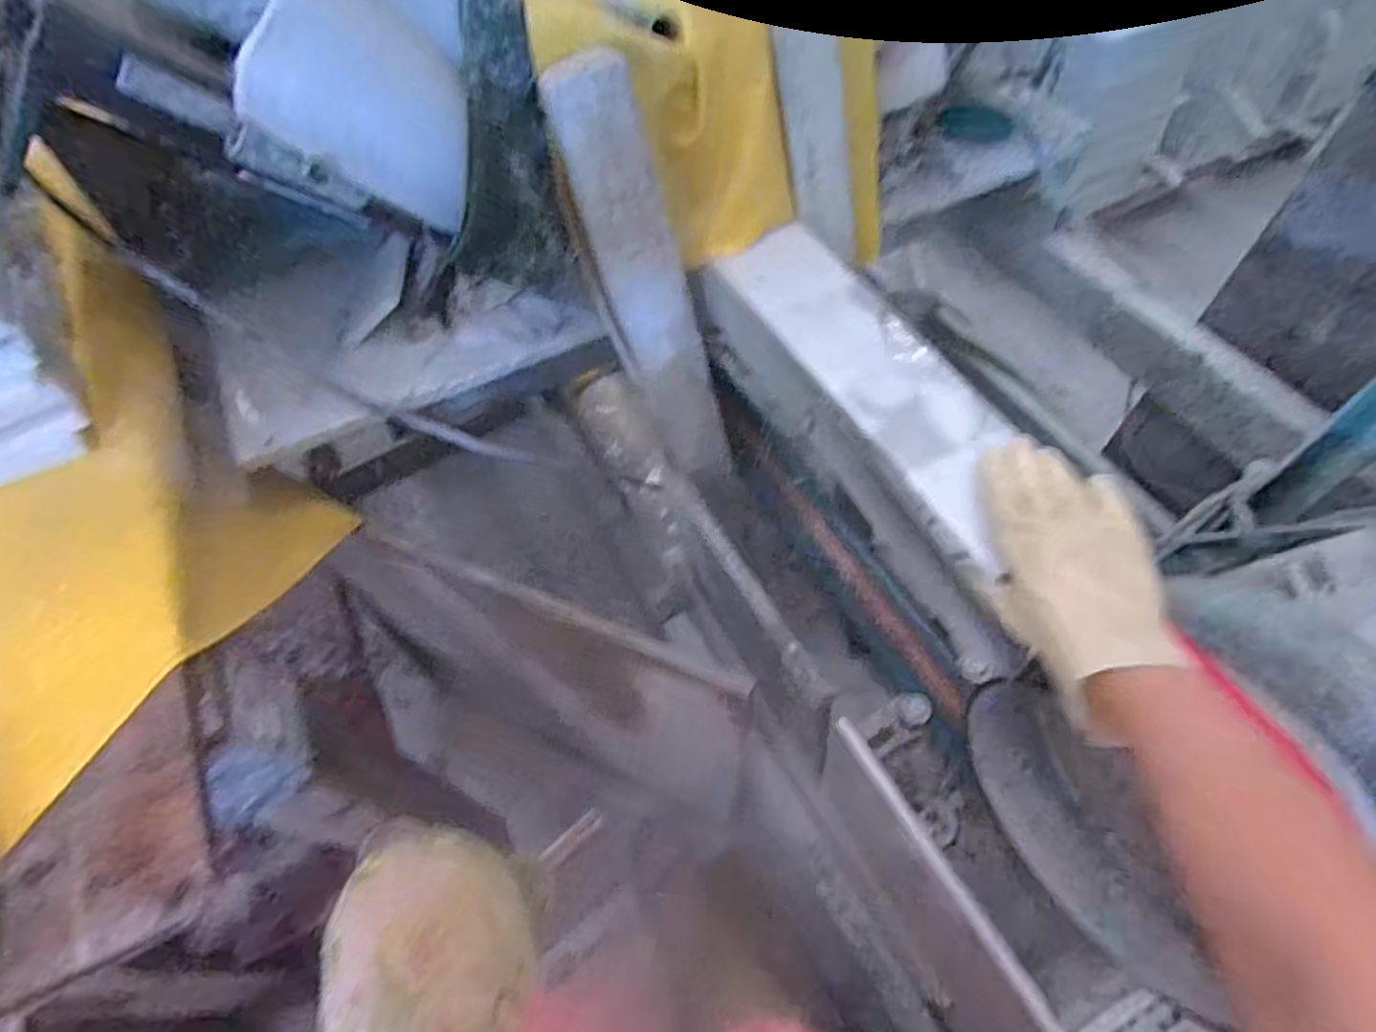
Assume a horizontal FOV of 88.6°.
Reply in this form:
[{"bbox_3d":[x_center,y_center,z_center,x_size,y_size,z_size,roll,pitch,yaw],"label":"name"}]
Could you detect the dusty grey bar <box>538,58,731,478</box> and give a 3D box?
[{"bbox_3d":[-0.036,-0.198,0.670,0.083,0.416,0.054,-21,42,-3],"label":"dusty grey bar"}]

